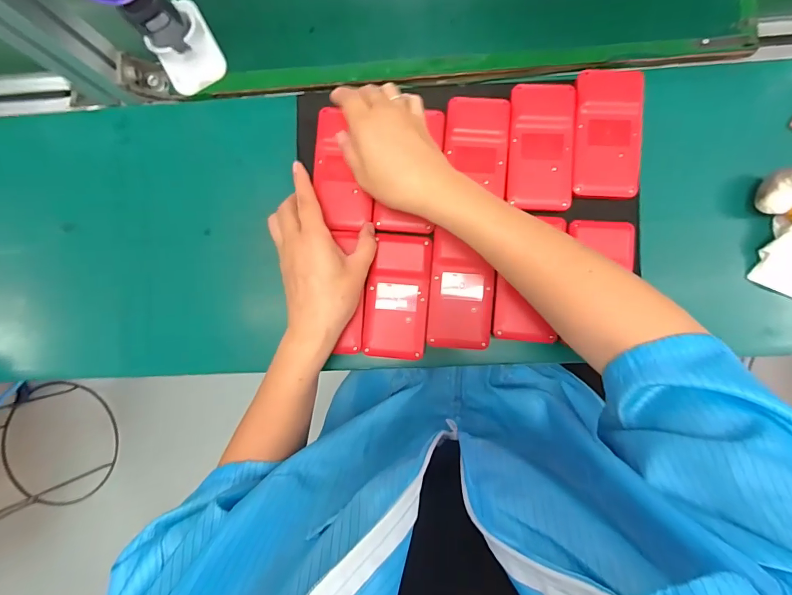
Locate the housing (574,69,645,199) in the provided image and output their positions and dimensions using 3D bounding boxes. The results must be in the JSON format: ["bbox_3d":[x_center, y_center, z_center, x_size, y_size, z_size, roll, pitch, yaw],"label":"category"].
[{"bbox_3d":[0.203,-0.156,0.393,0.061,0.014,0.116,2,88,3],"label":"housing"}]

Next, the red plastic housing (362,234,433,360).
[{"bbox_3d":[0.002,-0.001,0.402,0.060,0.014,0.118,5,88,3],"label":"red plastic housing"}]

